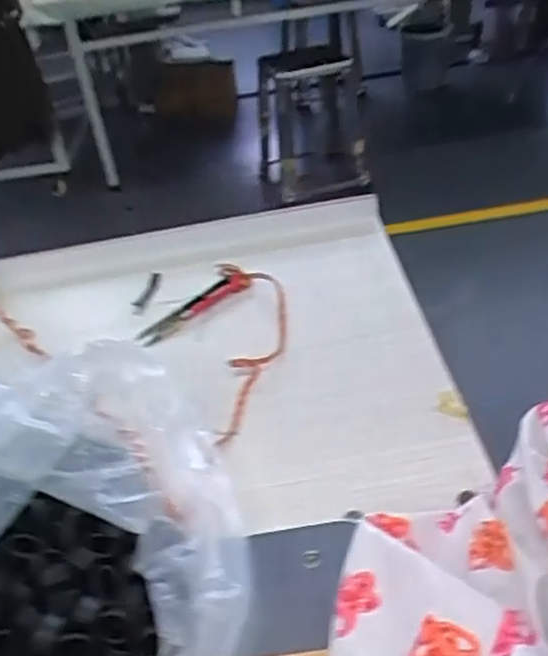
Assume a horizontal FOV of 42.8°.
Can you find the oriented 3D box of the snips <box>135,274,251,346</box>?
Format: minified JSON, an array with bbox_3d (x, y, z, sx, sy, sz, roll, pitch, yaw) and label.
[{"bbox_3d":[-0.069,-0.018,0.597,0.104,0.019,0.025,-29,41,-26],"label":"snips"}]

